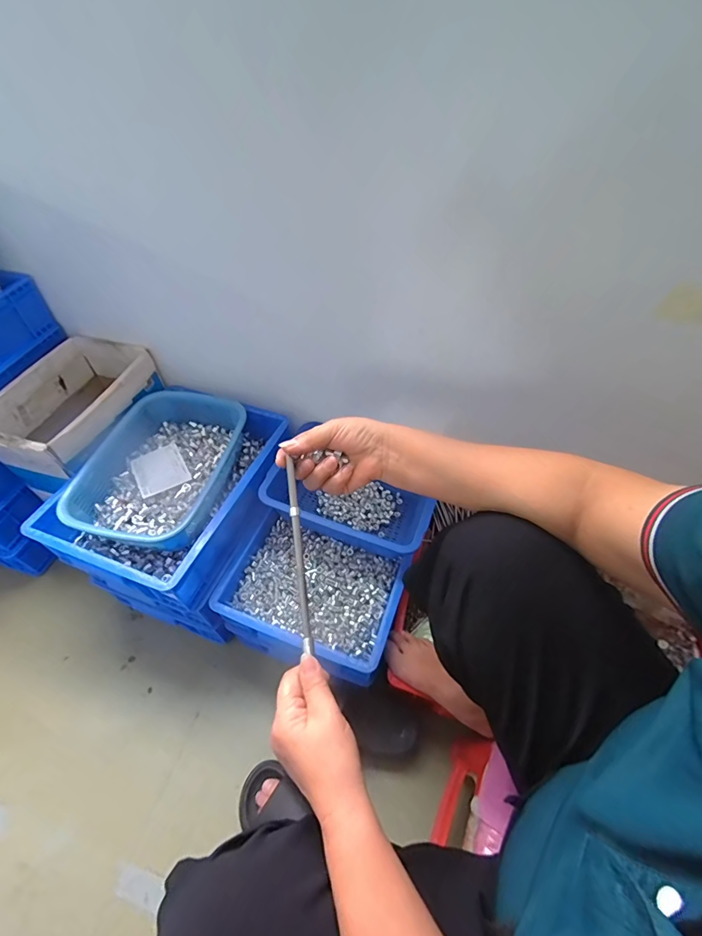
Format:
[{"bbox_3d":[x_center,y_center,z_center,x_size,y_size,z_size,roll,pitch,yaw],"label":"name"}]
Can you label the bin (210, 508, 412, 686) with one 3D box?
[{"bbox_3d":[-0.072,0.239,0.766,0.314,0.101,0.241,17,52,14],"label":"bin"}]

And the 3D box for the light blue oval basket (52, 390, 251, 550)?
[{"bbox_3d":[-0.363,-0.001,0.781,0.237,0.073,0.334,9,51,8],"label":"light blue oval basket"}]

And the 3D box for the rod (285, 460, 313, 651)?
[{"bbox_3d":[-0.053,0.084,0.412,0.008,0.011,0.189,-6,79,-5],"label":"rod"}]

